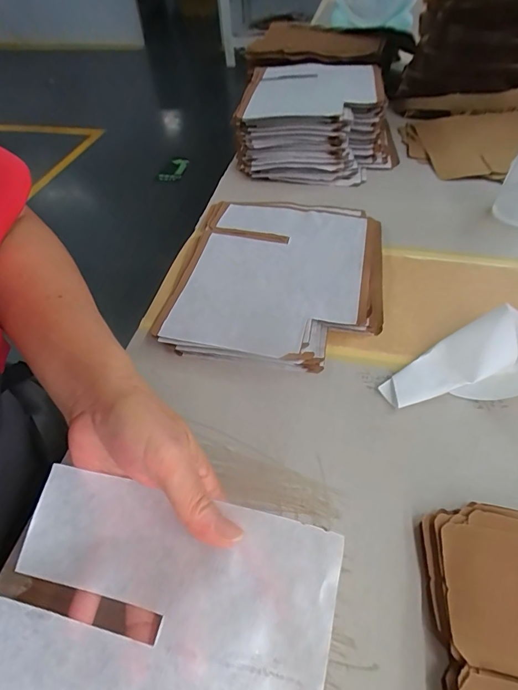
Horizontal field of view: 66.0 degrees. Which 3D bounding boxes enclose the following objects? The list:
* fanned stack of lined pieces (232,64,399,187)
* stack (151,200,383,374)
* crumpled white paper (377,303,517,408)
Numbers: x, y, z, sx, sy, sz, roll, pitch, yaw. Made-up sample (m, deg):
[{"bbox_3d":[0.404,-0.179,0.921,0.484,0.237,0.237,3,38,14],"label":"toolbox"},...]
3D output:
[{"bbox_3d":[0.097,-0.361,0.635,0.241,0.087,0.244,8,50,10],"label":"fanned stack of lined pieces"},{"bbox_3d":[0.027,-0.079,0.442,0.209,0.027,0.249,7,50,9],"label":"stack"},{"bbox_3d":[0.205,0.015,0.354,0.193,0.024,0.079,-15,50,-10],"label":"crumpled white paper"}]

